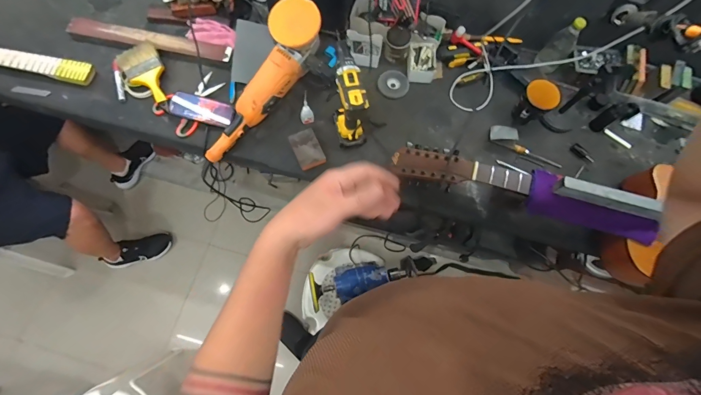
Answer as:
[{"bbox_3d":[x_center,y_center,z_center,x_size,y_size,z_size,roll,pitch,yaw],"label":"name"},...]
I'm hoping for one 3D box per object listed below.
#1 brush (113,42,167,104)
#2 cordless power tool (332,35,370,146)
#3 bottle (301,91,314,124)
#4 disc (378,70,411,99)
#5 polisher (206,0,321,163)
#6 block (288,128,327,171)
[{"bbox_3d":[-0.565,-0.342,0.933,0.111,0.033,0.189,-35,77,-12],"label":"brush"},{"bbox_3d":[-0.010,-0.254,0.845,0.073,0.200,0.191,-16,74,-7],"label":"cordless power tool"},{"bbox_3d":[-0.118,-0.241,0.899,0.032,0.094,0.039,6,73,0],"label":"bottle"},{"bbox_3d":[0.127,-0.333,0.976,0.091,0.008,0.088,1,73,-2],"label":"disc"},{"bbox_3d":[-0.219,-0.285,0.868,0.101,0.132,0.457,38,101,9],"label":"polisher"},{"bbox_3d":[-0.115,-0.129,0.893,0.072,0.027,0.102,-23,75,-9],"label":"block"}]

